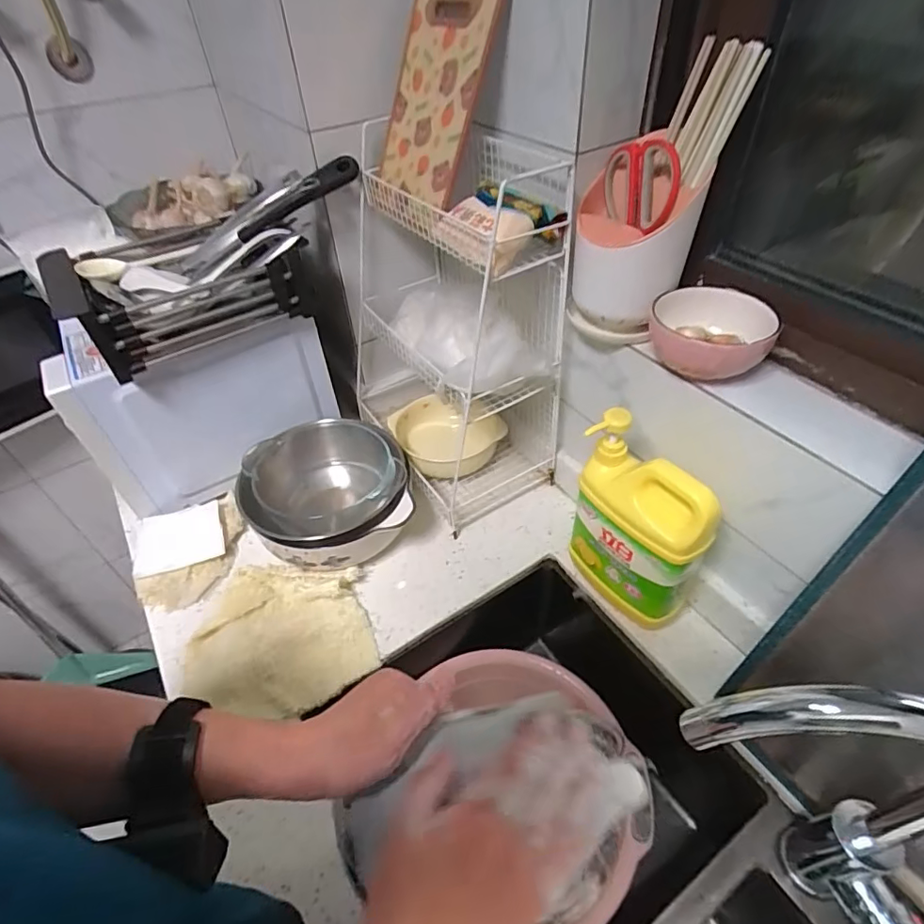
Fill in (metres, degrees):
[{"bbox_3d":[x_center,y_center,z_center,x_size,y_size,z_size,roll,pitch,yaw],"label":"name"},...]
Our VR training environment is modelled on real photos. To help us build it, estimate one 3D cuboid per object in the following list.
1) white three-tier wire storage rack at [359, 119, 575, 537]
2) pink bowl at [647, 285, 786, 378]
[{"bbox_3d":[-0.034,-0.186,0.732,0.188,0.430,0.345,-27,50,-23],"label":"white three-tier wire storage rack"},{"bbox_3d":[0.241,-0.124,0.520,0.110,0.049,0.099,12,47,13],"label":"pink bowl"}]

